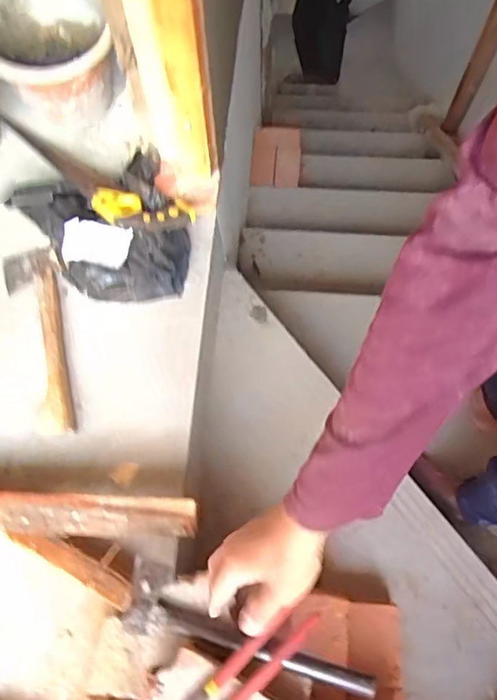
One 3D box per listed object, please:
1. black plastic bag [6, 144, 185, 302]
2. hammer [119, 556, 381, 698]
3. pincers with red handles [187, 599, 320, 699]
[{"bbox_3d":[-0.222,-0.194,0.880,0.237,0.083,0.249,-27,71,-9],"label":"black plastic bag"},{"bbox_3d":[0.002,0.301,0.588,0.281,0.033,0.076,12,70,6],"label":"hammer"},{"bbox_3d":[-0.019,0.338,0.533,0.212,0.024,0.041,-35,72,-19],"label":"pincers with red handles"}]

